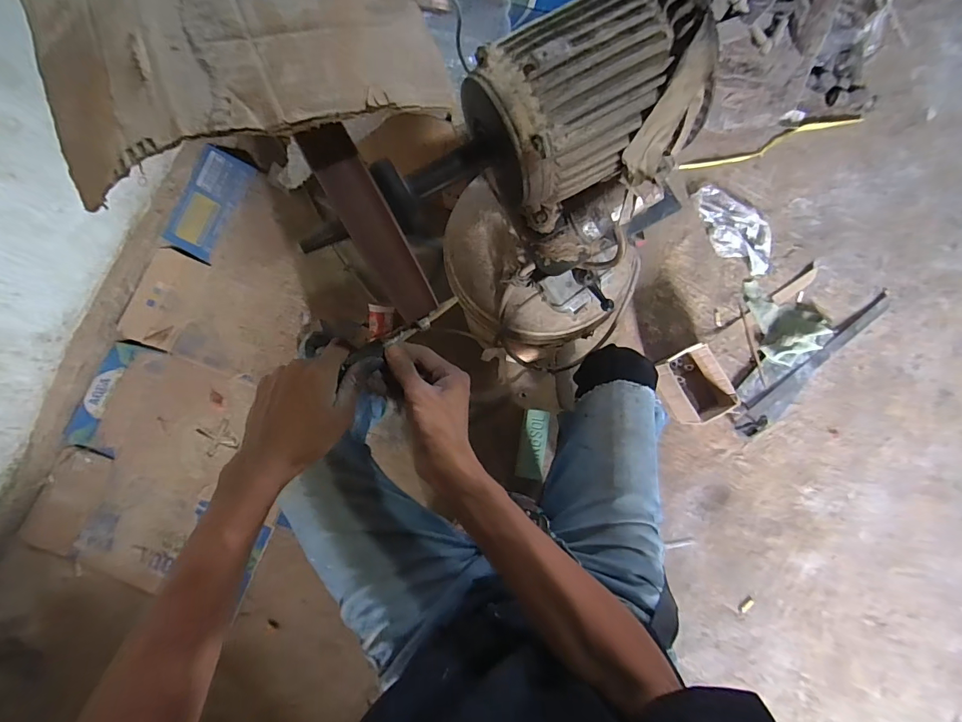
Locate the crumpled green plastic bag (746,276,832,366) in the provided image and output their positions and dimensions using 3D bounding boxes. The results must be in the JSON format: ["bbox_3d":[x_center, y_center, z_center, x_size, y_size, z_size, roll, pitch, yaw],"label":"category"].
[{"bbox_3d":[0.715,-0.083,1.001,0.204,0.035,0.160,24,84,0],"label":"crumpled green plastic bag"}]

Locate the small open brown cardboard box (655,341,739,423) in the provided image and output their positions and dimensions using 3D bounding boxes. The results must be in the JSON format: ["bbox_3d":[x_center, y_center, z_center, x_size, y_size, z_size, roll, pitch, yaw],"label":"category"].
[{"bbox_3d":[0.477,0.062,0.954,0.117,0.098,0.169,-30,86,-5],"label":"small open brown cardboard box"}]

